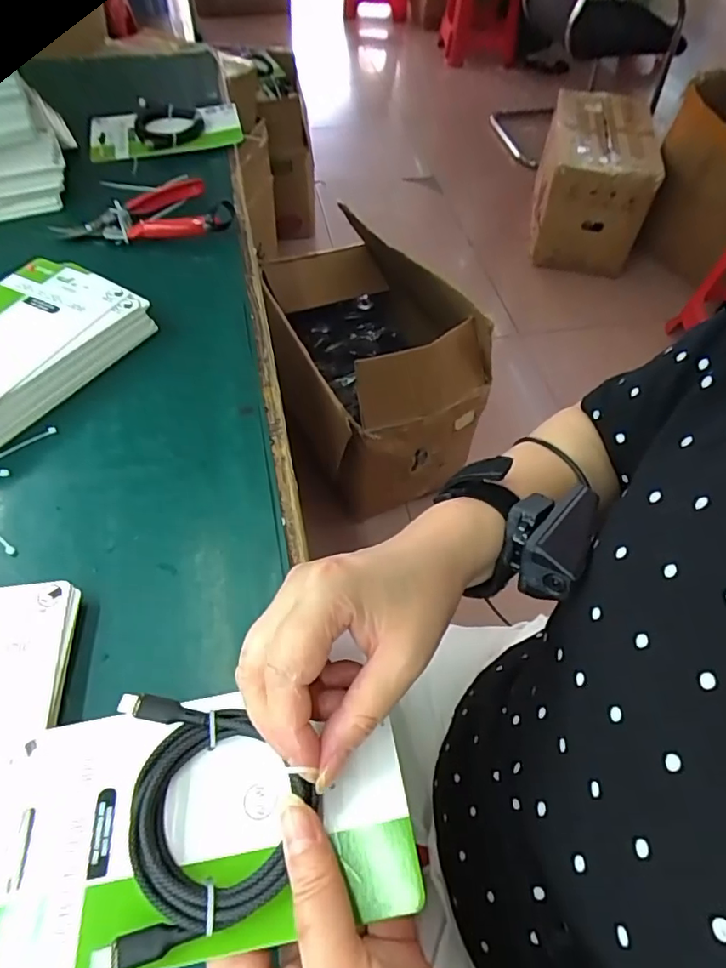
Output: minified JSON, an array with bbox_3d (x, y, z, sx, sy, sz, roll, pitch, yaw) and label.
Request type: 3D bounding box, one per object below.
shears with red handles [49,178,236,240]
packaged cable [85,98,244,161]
[{"bbox_3d":[-0.215,-0.274,0.547,0.166,0.028,0.086,-5,55,-5],"label":"shears with red handles"},{"bbox_3d":[-0.234,-0.419,0.646,0.172,0.032,0.087,-11,56,-9],"label":"packaged cable"}]

